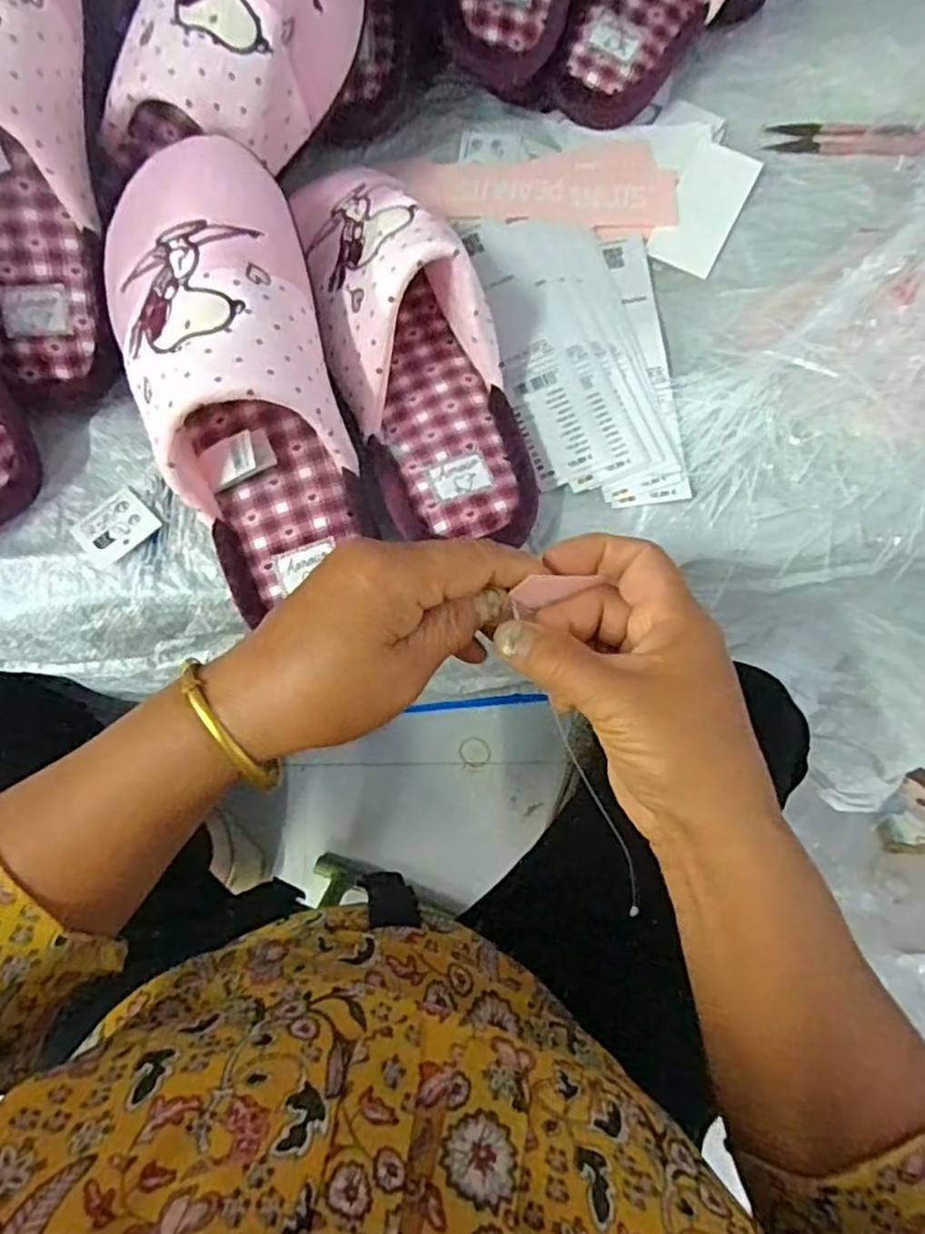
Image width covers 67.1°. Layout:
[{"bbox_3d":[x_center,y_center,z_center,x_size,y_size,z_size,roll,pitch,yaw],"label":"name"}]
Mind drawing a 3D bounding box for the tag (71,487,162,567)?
[{"bbox_3d":[-0.196,-0.052,0.396,0.040,0.007,0.034,-43,79,-10],"label":"tag"}]

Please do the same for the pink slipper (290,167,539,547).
[{"bbox_3d":[-0.027,-0.153,0.381,0.092,0.080,0.231,-13,76,-4],"label":"pink slipper"}]

